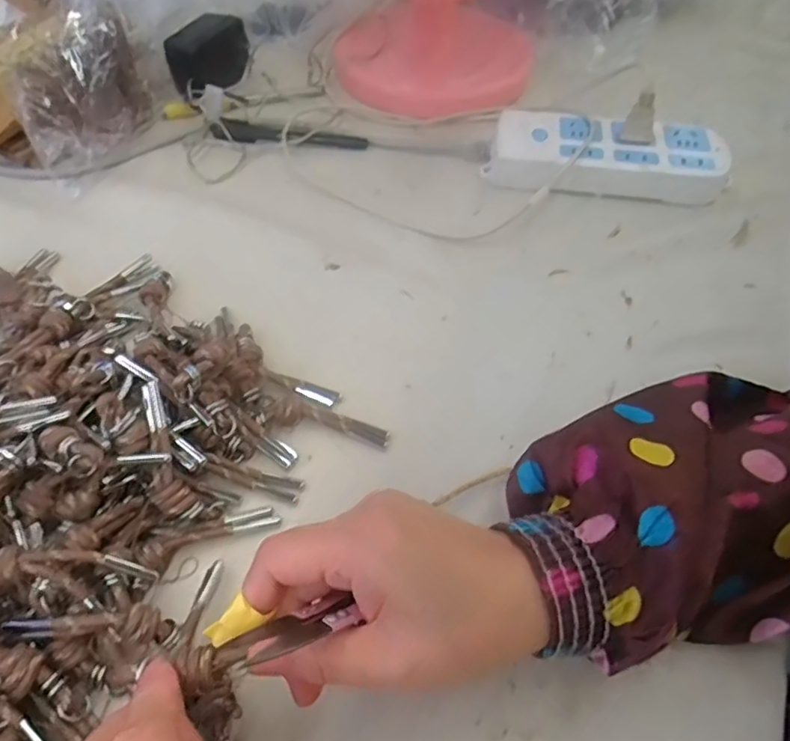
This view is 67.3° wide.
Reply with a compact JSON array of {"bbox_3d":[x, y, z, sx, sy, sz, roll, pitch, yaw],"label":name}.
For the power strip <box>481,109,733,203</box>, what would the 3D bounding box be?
[{"bbox_3d":[0.171,-0.173,0.479,0.185,0.038,0.079,12,54,6],"label":"power strip"}]

